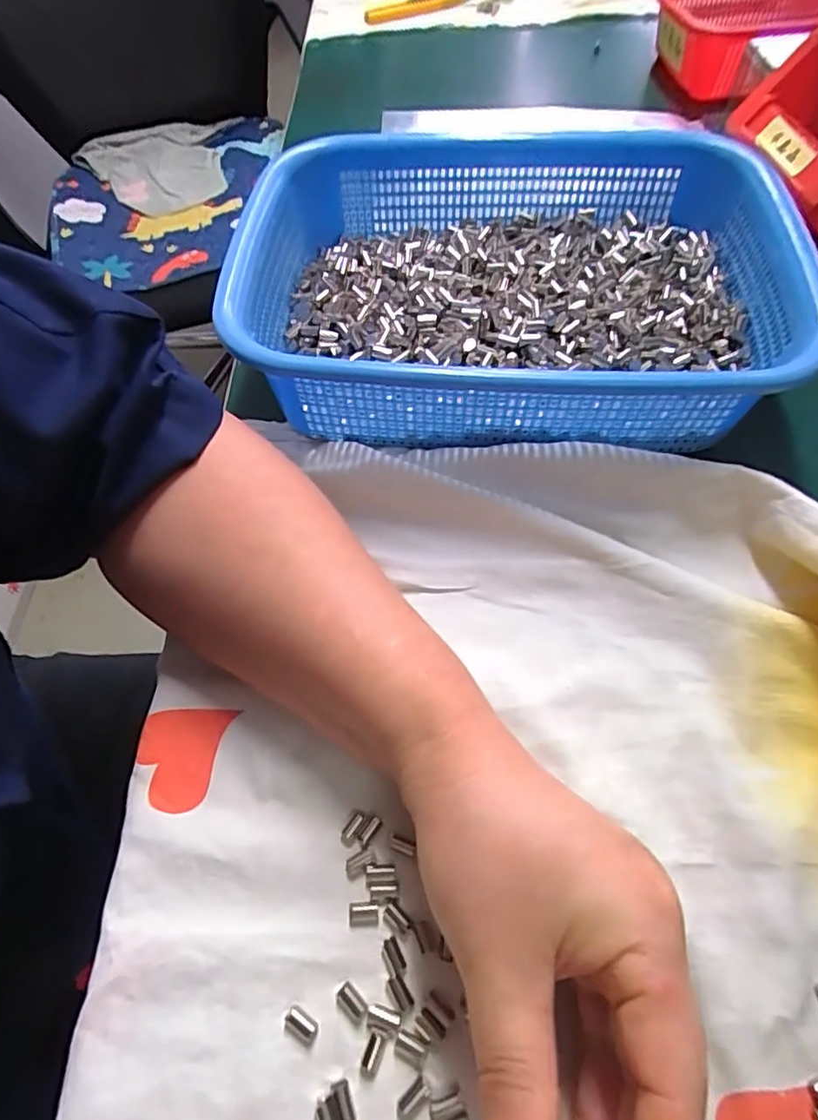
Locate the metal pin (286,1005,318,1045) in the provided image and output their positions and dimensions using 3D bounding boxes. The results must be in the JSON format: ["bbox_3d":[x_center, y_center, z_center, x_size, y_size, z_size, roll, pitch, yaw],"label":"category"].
[{"bbox_3d":[-0.037,0.159,0.200,0.012,0.004,0.007,26,65,17],"label":"metal pin"}]

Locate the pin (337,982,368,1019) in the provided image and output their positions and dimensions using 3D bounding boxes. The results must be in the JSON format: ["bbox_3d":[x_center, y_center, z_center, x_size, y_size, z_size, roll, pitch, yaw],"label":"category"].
[{"bbox_3d":[-0.020,0.152,0.203,0.011,0.004,0.006,37,69,22],"label":"pin"}]

